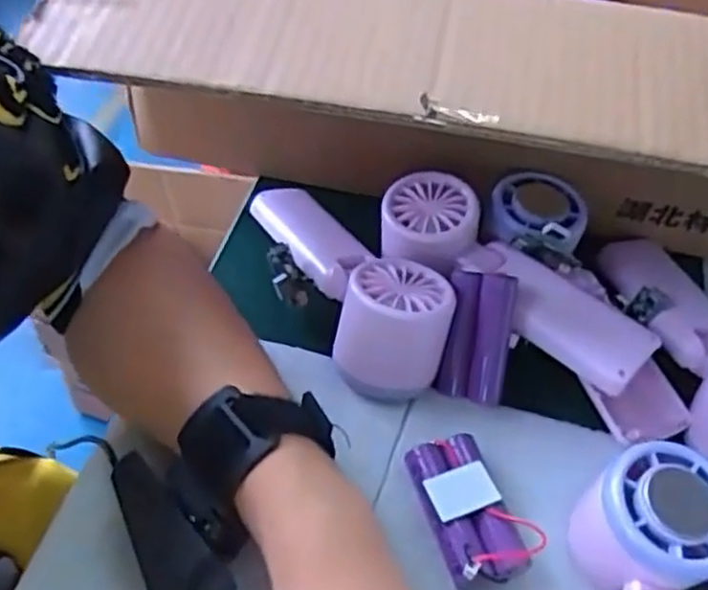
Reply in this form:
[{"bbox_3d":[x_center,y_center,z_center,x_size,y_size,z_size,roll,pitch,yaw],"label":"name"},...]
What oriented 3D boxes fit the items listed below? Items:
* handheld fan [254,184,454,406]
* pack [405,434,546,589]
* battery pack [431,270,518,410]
[{"bbox_3d":[-0.008,-0.019,0.413,0.068,0.053,0.169,-24,56,-23],"label":"handheld fan"},{"bbox_3d":[0.052,0.097,0.339,0.040,0.023,0.066,-17,53,-19],"label":"pack"},{"bbox_3d":[0.066,0.024,0.399,0.036,0.077,0.018,5,22,-1],"label":"battery pack"}]

